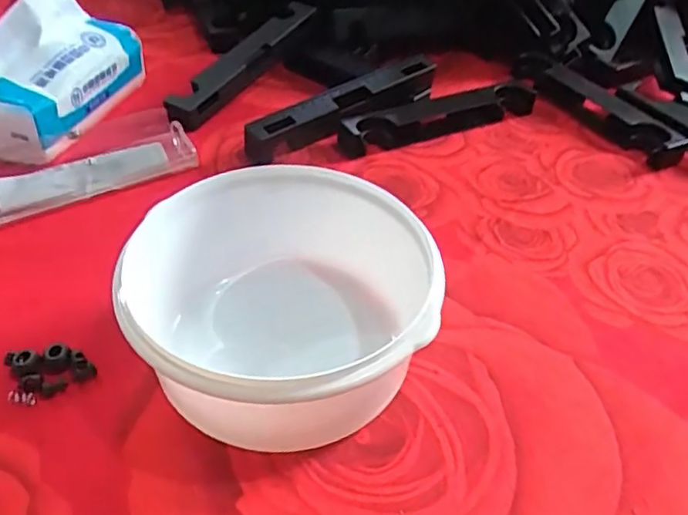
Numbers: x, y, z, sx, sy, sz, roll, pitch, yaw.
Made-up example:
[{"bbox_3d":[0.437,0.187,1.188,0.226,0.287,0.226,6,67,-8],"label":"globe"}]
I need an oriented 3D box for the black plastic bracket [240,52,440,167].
[{"bbox_3d":[0.003,-0.130,0.534,0.202,0.030,0.036,-27,50,-28],"label":"black plastic bracket"}]

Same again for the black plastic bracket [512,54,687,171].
[{"bbox_3d":[0.235,-0.144,0.579,0.033,0.024,0.196,-19,47,-21],"label":"black plastic bracket"}]

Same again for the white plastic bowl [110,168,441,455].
[{"bbox_3d":[-0.030,0.029,0.338,0.150,0.082,0.154,1,43,-1],"label":"white plastic bowl"}]

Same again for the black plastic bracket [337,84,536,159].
[{"bbox_3d":[0.089,-0.130,0.560,0.202,0.027,0.036,-19,47,-21],"label":"black plastic bracket"}]

